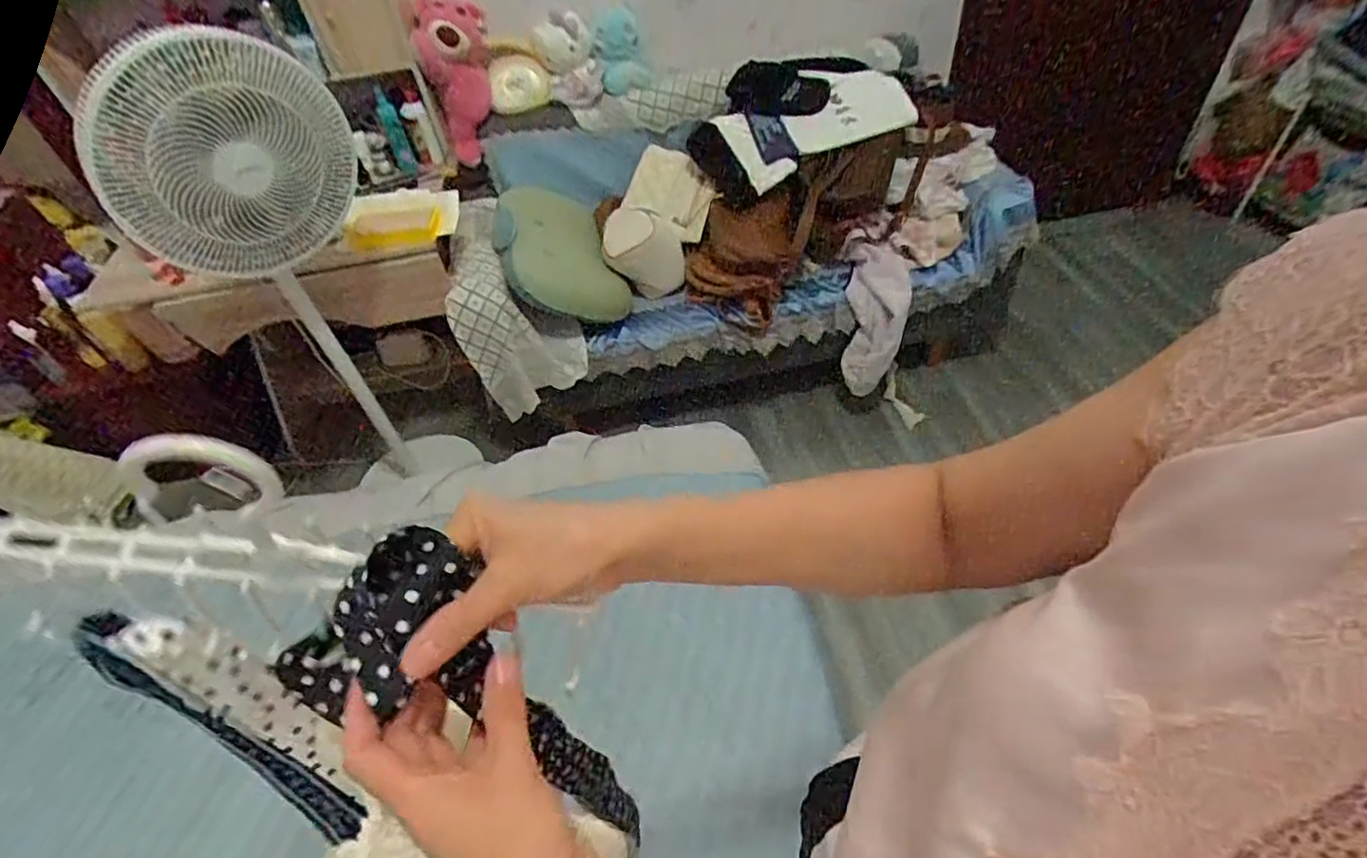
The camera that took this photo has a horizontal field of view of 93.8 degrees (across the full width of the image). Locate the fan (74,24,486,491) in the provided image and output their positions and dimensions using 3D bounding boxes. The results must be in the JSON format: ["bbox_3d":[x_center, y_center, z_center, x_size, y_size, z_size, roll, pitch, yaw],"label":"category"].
[{"bbox_3d":[-0.750,-0.223,1.386,0.368,1.128,0.297,-29,50,-19],"label":"fan"}]

